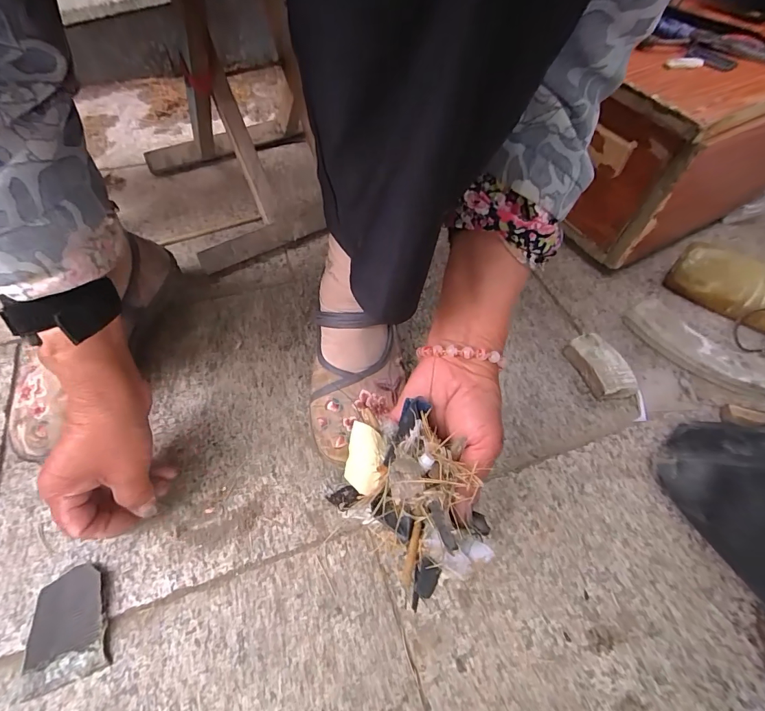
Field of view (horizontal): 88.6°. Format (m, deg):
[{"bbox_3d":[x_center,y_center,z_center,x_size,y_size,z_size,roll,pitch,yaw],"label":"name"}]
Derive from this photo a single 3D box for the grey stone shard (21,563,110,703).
[{"bbox_3d":[-0.235,0.200,0.289,0.054,0.009,0.071,-17,60,-15],"label":"grey stone shard"}]

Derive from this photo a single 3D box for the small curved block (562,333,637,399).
[{"bbox_3d":[0.246,0.012,0.442,0.043,0.031,0.080,-15,60,-14],"label":"small curved block"}]

